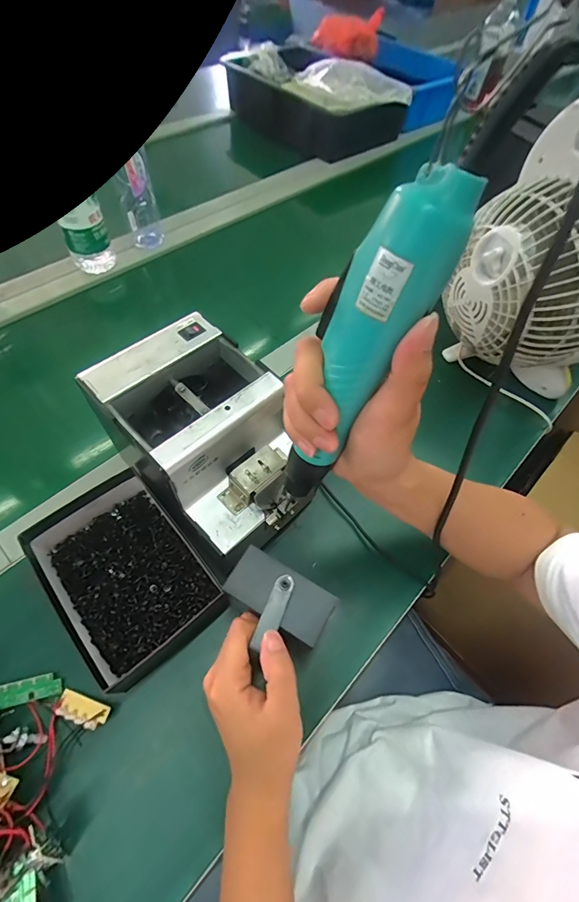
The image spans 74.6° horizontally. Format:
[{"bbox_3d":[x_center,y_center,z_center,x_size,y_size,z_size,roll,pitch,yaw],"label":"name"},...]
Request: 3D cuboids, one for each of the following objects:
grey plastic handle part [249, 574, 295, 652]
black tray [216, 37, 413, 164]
[{"bbox_3d":[-0.011,0.116,0.276,0.016,0.004,0.053,24,59,10],"label":"grey plastic handle part"},{"bbox_3d":[0.043,-0.834,0.900,0.206,0.122,0.430,-34,67,-22],"label":"black tray"}]

